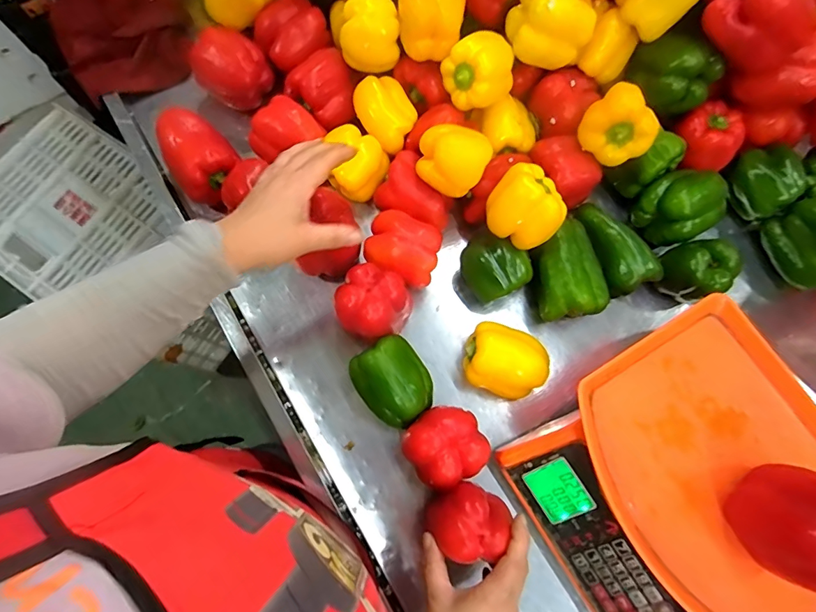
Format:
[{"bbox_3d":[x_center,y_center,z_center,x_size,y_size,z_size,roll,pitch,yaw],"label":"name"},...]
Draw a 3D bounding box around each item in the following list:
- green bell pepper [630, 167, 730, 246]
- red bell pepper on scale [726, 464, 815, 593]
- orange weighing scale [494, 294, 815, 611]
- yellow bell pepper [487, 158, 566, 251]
[{"bbox_3d":[0.339,-0.124,0.569,0.089,0.069,0.079,-34,79,-8],"label":"green bell pepper"},{"bbox_3d":[0.319,0.177,0.369,0.075,0.101,0.087,14,77,3],"label":"red bell pepper on scale"},{"bbox_3d":[0.272,0.180,0.462,0.274,0.116,0.282,-32,79,-7],"label":"orange weighing scale"},{"bbox_3d":[0.133,-0.113,0.511,0.080,0.070,0.085,0,77,0],"label":"yellow bell pepper"}]

